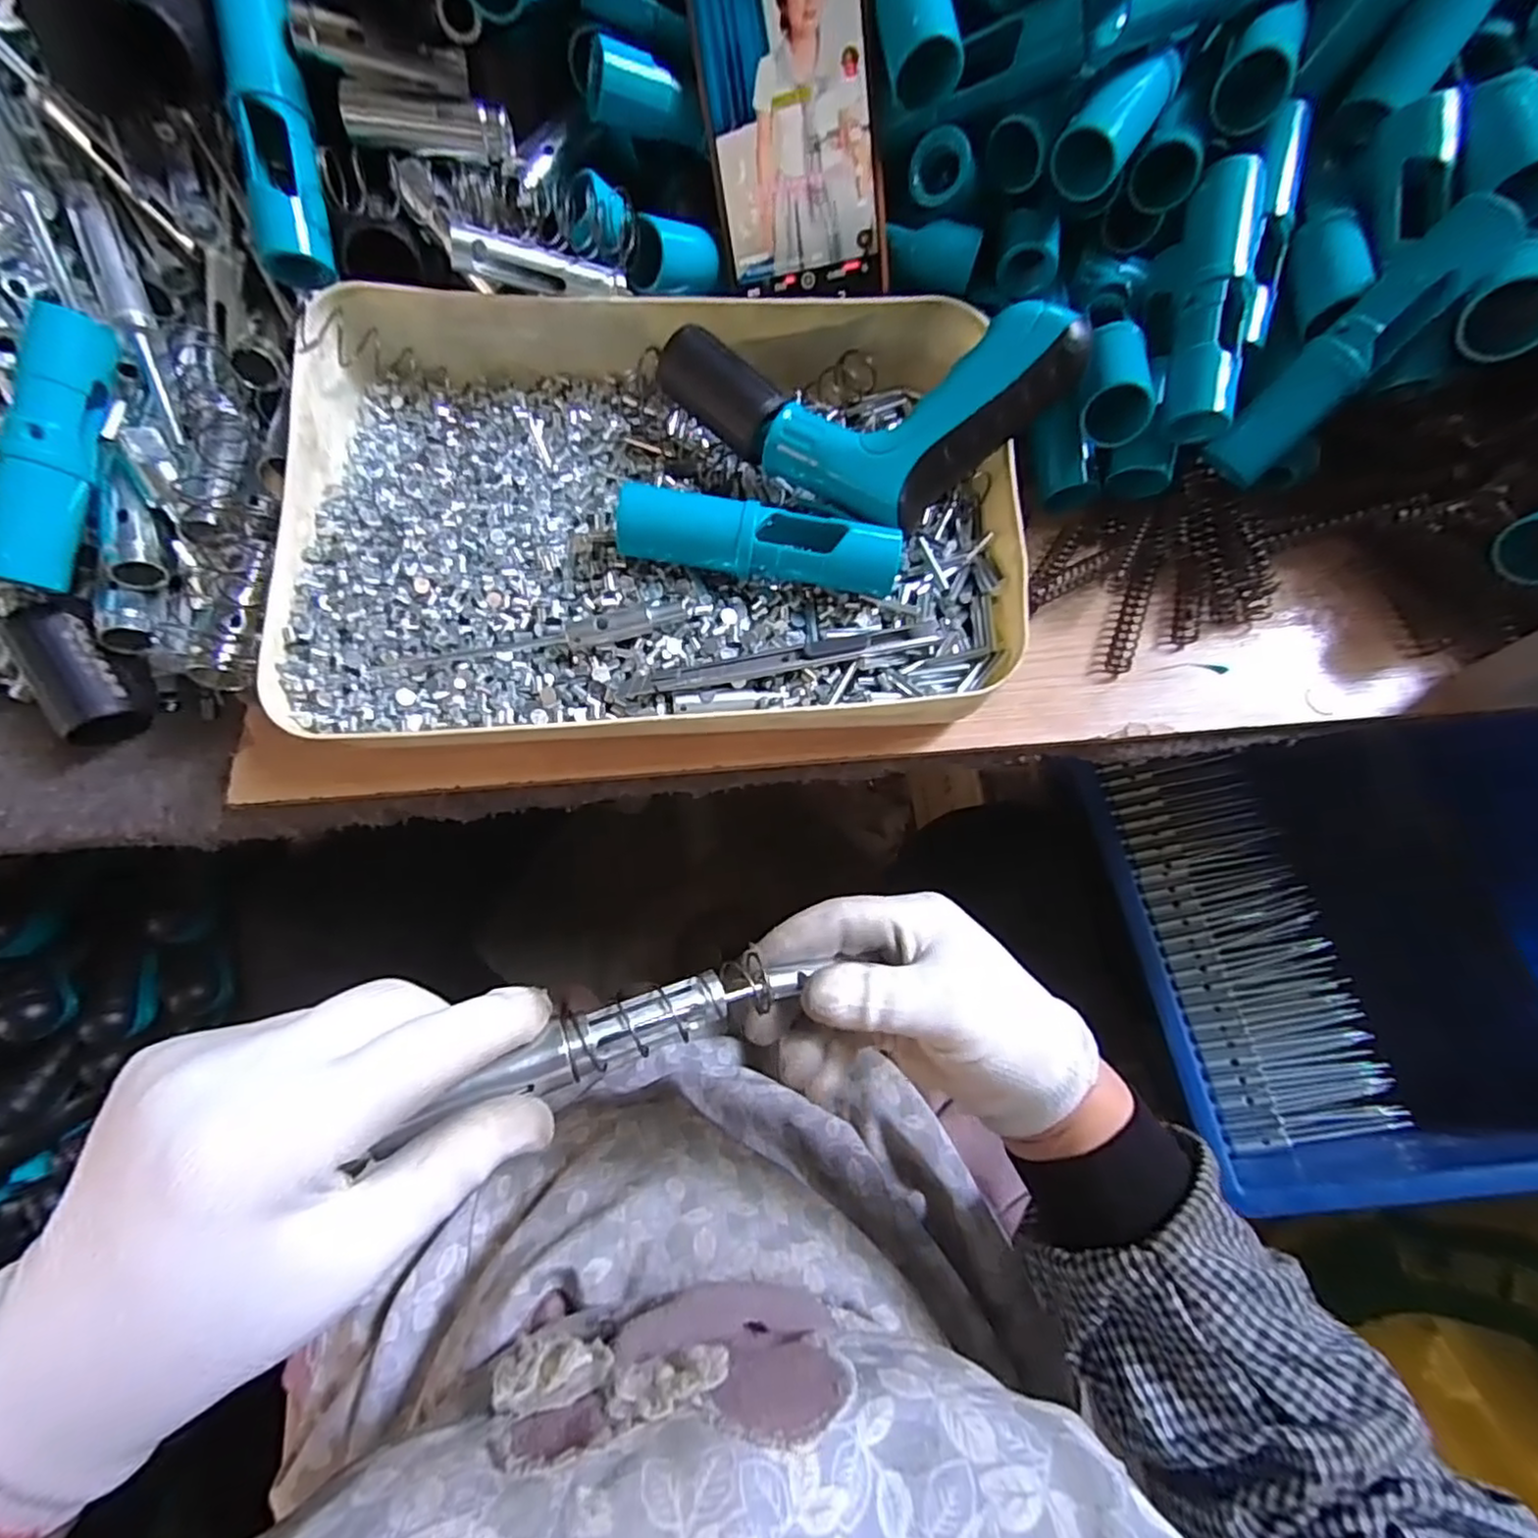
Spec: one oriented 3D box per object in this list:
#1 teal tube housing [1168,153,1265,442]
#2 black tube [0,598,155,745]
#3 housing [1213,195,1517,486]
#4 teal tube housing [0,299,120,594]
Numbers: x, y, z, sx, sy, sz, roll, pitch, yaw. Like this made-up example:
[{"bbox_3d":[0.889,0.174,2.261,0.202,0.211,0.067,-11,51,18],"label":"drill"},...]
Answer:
[{"bbox_3d":[0.207,-0.218,0.309,0.030,0.023,0.120,9,89,4],"label":"teal tube housing"},{"bbox_3d":[-0.328,-0.047,0.319,0.037,0.031,0.062,-33,93,-12],"label":"black tube"},{"bbox_3d":[0.259,-0.186,0.299,0.029,0.023,0.118,51,121,17],"label":"housing"},{"bbox_3d":[-0.316,-0.141,0.294,0.023,0.027,0.121,9,87,4],"label":"teal tube housing"}]

